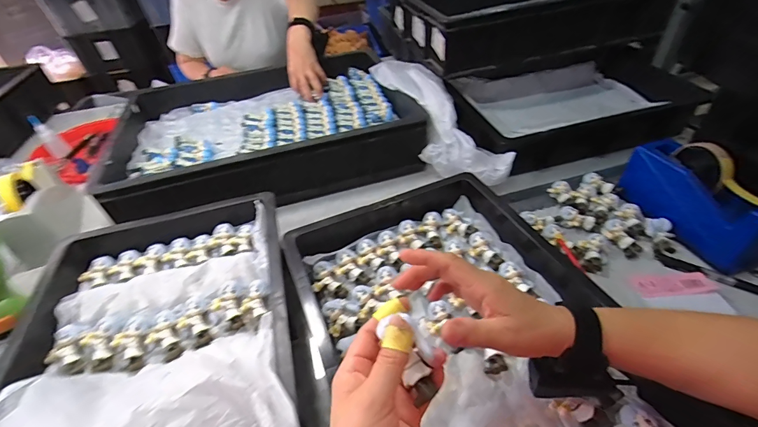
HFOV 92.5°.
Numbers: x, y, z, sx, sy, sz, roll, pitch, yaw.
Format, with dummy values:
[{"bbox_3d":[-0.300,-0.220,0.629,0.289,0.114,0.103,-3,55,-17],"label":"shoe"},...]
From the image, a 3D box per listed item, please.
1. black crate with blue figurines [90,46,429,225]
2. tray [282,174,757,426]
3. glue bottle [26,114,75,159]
[{"bbox_3d":[-0.245,-0.188,0.793,0.584,0.110,0.447,-14,43,-9],"label":"black crate with blue figurines"},{"bbox_3d":[0.086,0.131,0.415,0.312,0.086,0.480,-17,44,-12],"label":"tray"},{"bbox_3d":[-0.812,-0.188,0.892,0.032,0.110,0.049,-5,33,45],"label":"glue bottle"}]

